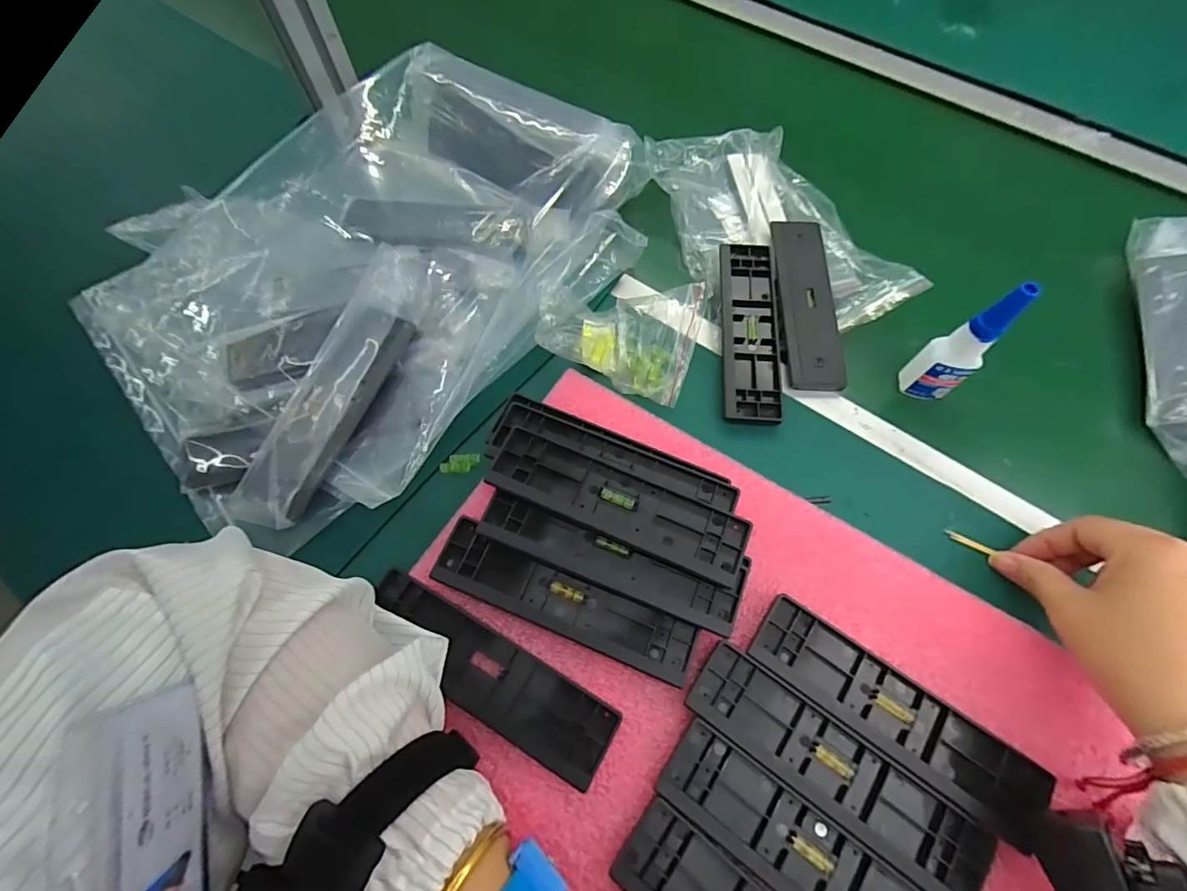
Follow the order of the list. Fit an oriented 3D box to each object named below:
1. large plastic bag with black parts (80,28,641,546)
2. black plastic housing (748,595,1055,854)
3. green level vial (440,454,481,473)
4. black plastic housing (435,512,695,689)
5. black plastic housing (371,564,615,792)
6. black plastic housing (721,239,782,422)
[{"bbox_3d":[-0.174,-0.152,0.417,0.316,0.065,0.411,37,72,15],"label":"large plastic bag with black parts"},{"bbox_3d":[0.164,0.145,0.281,0.156,0.008,0.041,34,71,14],"label":"black plastic housing"},{"bbox_3d":[-0.094,0.012,0.364,0.027,0.007,0.012,-5,66,-2],"label":"green level vial"},{"bbox_3d":[-0.018,0.093,0.305,0.158,0.006,0.036,21,68,10],"label":"black plastic housing"},{"bbox_3d":[-0.062,0.129,0.290,0.156,0.013,0.043,28,69,12],"label":"black plastic housing"},{"bbox_3d":[0.122,-0.092,0.399,0.043,0.006,0.158,4,66,2],"label":"black plastic housing"}]

